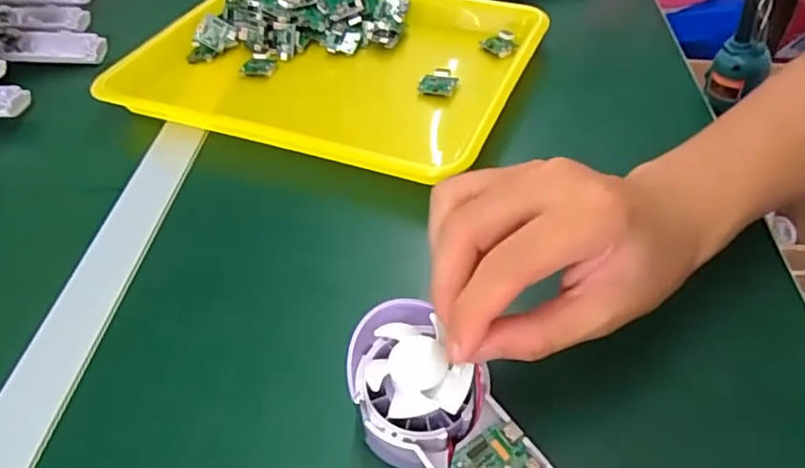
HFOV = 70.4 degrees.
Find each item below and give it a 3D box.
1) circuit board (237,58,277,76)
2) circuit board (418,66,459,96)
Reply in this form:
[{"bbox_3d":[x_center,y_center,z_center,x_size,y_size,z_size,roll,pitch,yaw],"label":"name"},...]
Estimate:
[{"bbox_3d":[-0.133,-0.152,0.522,0.030,0.010,0.019,0,47,5],"label":"circuit board"},{"bbox_3d":[0.030,-0.128,0.481,0.030,0.006,0.027,12,70,9],"label":"circuit board"}]

